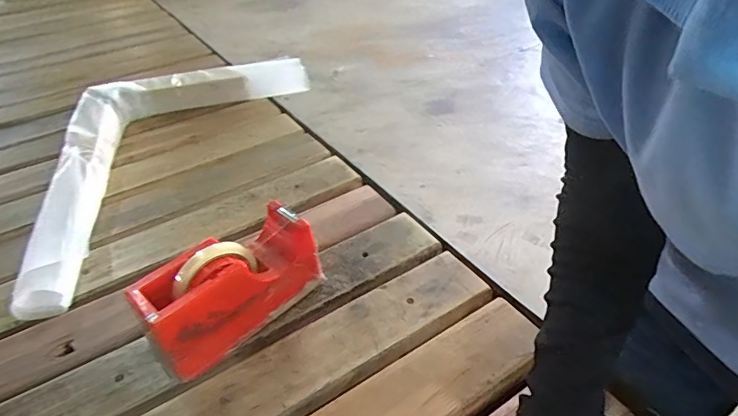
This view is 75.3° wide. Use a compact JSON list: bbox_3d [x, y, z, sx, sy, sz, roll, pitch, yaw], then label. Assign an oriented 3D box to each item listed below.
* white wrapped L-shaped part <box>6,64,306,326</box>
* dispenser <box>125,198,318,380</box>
[{"bbox_3d":[-0.378,-0.125,0.818,0.284,0.062,0.709,9,41,13],"label":"white wrapped L-shaped part"},{"bbox_3d":[-0.153,0.089,0.543,0.077,0.106,0.199,31,49,33],"label":"dispenser"}]

